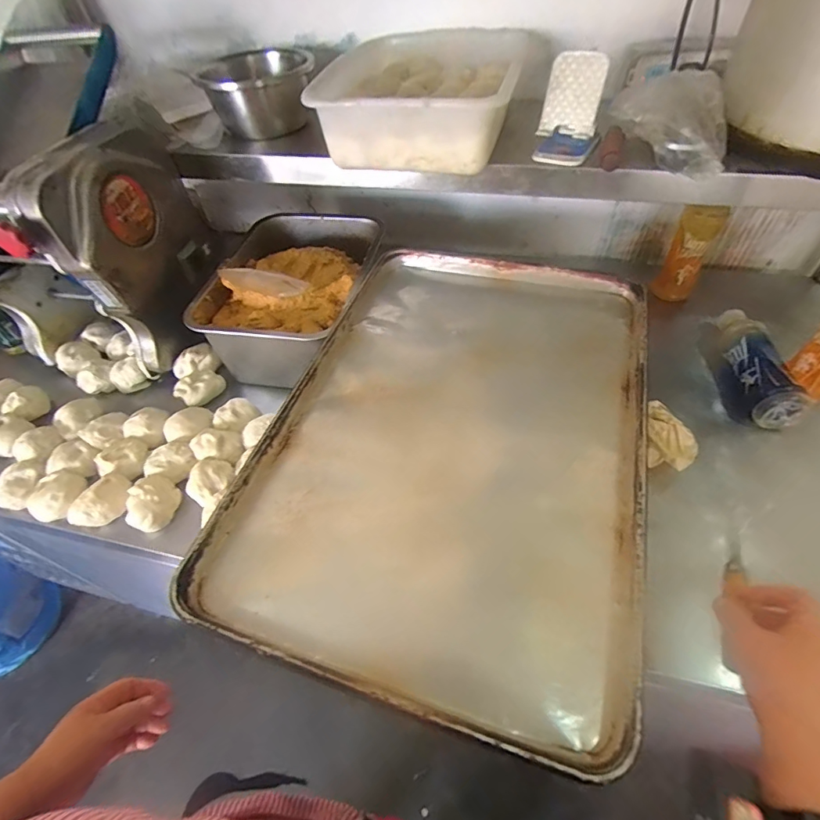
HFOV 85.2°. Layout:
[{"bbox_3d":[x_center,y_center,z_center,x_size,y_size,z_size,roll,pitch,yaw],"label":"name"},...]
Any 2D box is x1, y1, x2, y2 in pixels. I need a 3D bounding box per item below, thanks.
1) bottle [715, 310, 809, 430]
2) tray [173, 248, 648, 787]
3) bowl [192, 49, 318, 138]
[{"bbox_3d":[0.549,-0.075,0.702,0.075,0.058,0.212,3,51,7],"label":"bottle"},{"bbox_3d":[0.057,0.009,0.537,0.402,0.048,0.614,12,53,14],"label":"tray"},{"bbox_3d":[-0.260,-0.553,0.781,0.178,0.095,0.165,-2,50,3],"label":"bowl"}]

